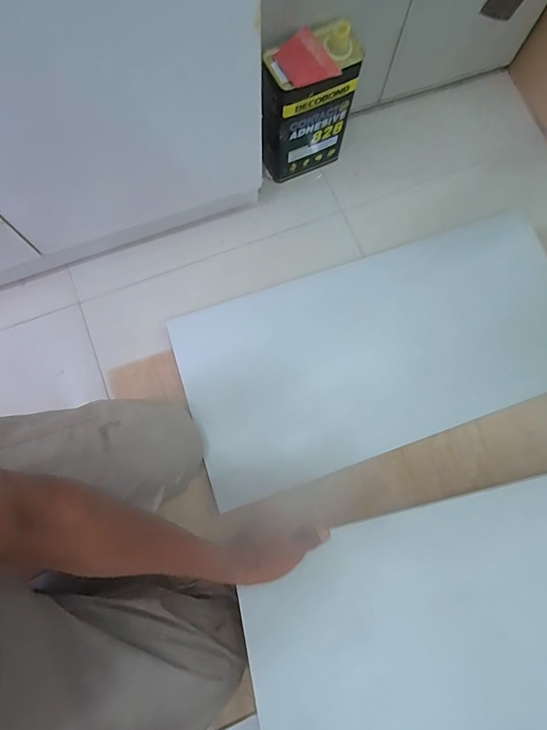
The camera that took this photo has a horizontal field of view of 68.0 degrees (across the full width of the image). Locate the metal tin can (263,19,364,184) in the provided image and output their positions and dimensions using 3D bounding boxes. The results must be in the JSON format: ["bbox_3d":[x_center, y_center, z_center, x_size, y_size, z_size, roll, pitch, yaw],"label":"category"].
[{"bbox_3d":[0.058,-0.500,0.806,0.185,0.238,0.099,-22,78,-6],"label":"metal tin can"}]

